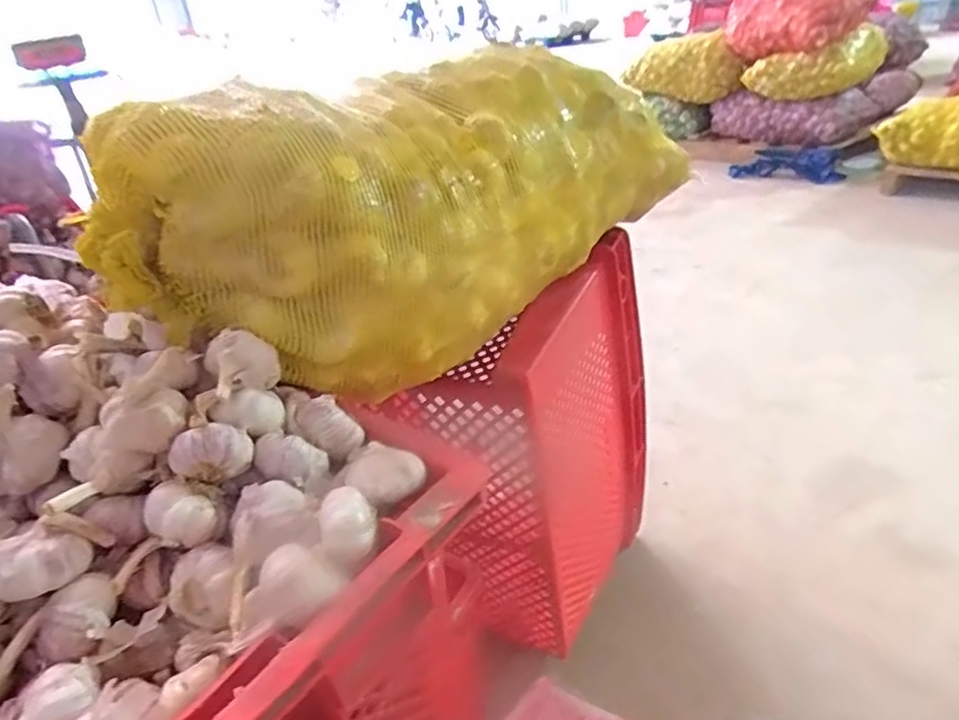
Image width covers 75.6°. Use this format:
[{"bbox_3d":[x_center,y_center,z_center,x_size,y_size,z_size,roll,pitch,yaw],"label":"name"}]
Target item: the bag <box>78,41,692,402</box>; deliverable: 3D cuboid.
[{"bbox_3d":[-0.032,-0.159,0.606,0.164,0.232,0.573,22,42,39],"label":"bag"}]

